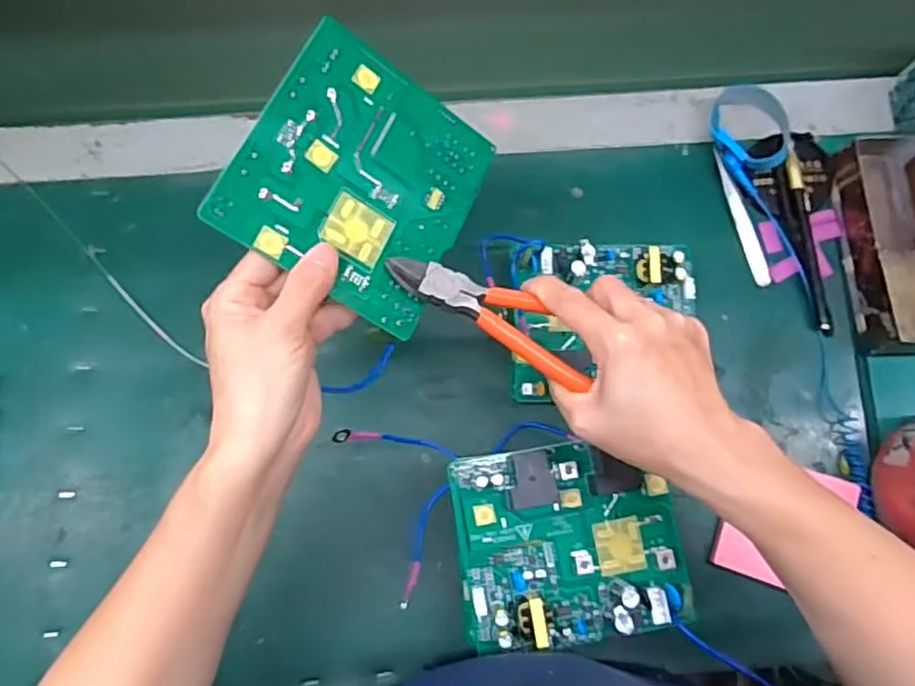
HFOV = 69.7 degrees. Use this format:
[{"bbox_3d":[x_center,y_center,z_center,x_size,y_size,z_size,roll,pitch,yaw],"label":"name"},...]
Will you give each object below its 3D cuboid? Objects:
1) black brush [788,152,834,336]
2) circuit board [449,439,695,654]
[{"bbox_3d":[0.272,-0.077,0.506,0.013,0.015,0.141,-7,78,-2],"label":"black brush"},{"bbox_3d":[0.067,0.117,0.385,0.130,0.028,0.111,-6,78,-2],"label":"circuit board"}]

